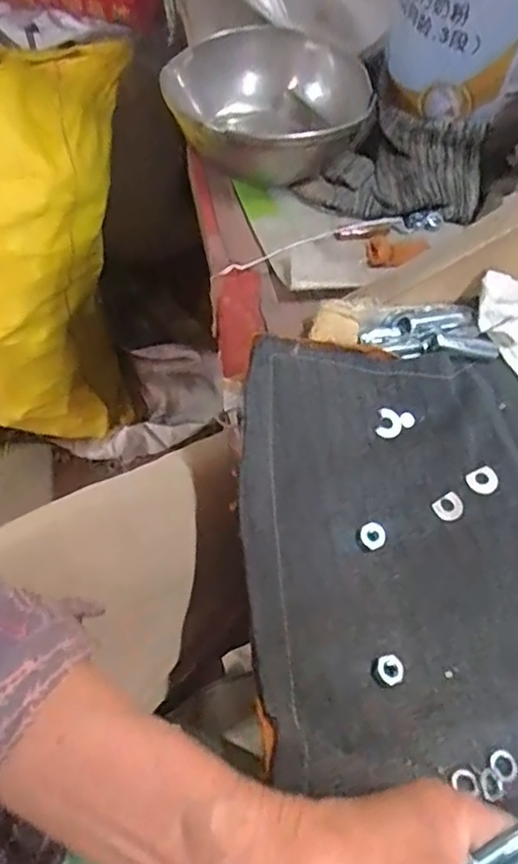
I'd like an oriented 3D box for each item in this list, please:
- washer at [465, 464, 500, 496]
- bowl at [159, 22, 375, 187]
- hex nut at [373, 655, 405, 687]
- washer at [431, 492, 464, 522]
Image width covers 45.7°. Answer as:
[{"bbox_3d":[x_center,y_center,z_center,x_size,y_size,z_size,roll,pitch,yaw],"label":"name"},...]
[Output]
[{"bbox_3d":[0.134,0.029,0.365,0.020,0.004,0.016,-25,66,-14],"label":"washer"},{"bbox_3d":[0.005,-0.254,0.475,0.129,0.052,0.141,1,63,-2],"label":"bowl"},{"bbox_3d":[0.064,0.119,0.305,0.014,0.005,0.014,-15,64,-10],"label":"hex nut"},{"bbox_3d":[0.111,0.043,0.355,0.018,0.004,0.014,-28,67,-16],"label":"washer"}]

